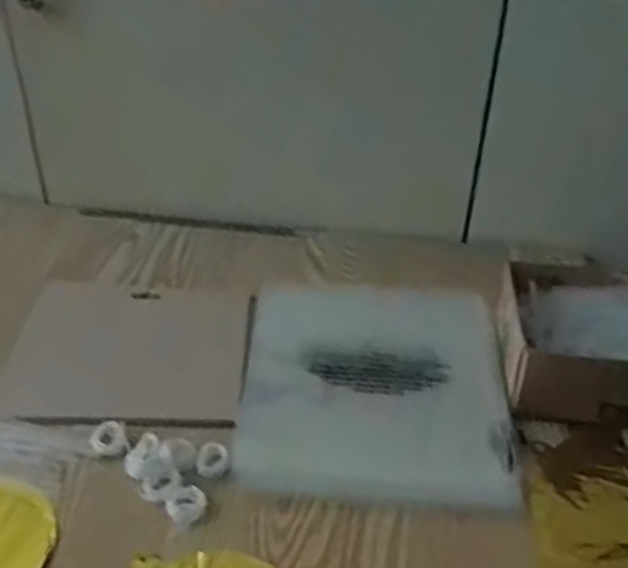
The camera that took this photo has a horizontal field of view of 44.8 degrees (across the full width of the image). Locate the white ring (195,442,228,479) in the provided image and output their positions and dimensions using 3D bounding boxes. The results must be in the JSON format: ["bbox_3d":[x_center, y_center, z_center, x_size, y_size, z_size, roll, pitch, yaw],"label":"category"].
[{"bbox_3d":[-0.075,0.129,0.560,0.023,0.005,0.030,1,38,-1],"label":"white ring"}]

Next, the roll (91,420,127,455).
[{"bbox_3d":[-0.155,0.117,0.574,0.026,0.008,0.029,-12,40,-17],"label":"roll"}]

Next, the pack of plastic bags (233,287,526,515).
[{"bbox_3d":[0.052,0.080,0.628,0.213,0.014,0.227,5,38,4],"label":"pack of plastic bags"}]

